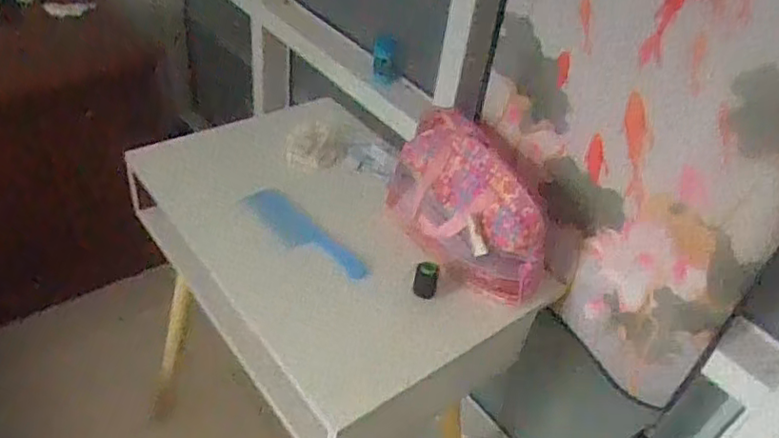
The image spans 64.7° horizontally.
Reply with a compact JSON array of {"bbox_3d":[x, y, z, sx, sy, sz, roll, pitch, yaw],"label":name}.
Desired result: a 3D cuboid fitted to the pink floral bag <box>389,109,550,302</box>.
[{"bbox_3d":[0.112,-0.023,0.840,0.141,0.164,0.264,-14,45,-24],"label":"pink floral bag"}]

